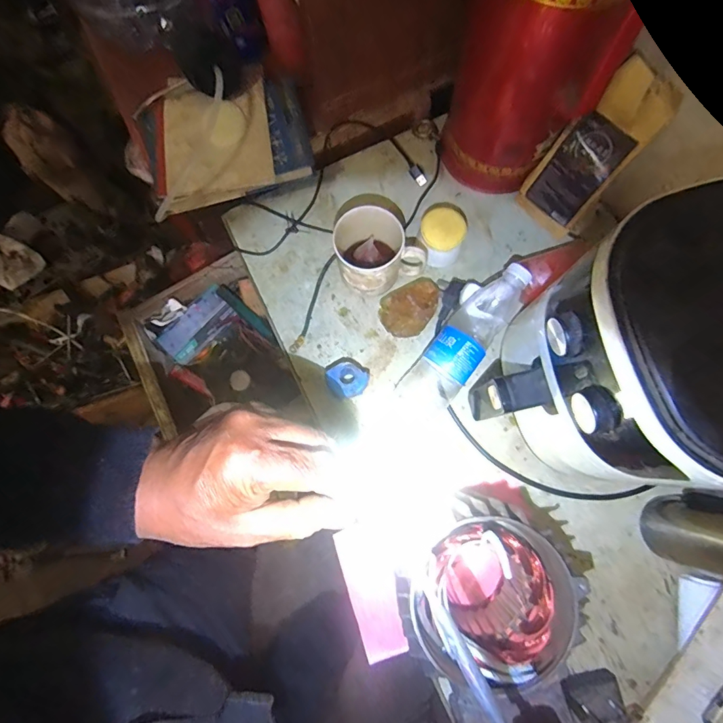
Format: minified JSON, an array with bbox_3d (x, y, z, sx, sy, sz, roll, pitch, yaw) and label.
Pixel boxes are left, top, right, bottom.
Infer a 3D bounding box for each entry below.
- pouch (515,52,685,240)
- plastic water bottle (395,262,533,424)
[{"bbox_3d":[0.279,-0.248,0.527,0.041,0.196,0.086,-26,73,-36],"label":"pouch"},{"bbox_3d":[0.126,-0.024,0.530,0.063,0.074,0.205,39,93,12],"label":"plastic water bottle"}]

